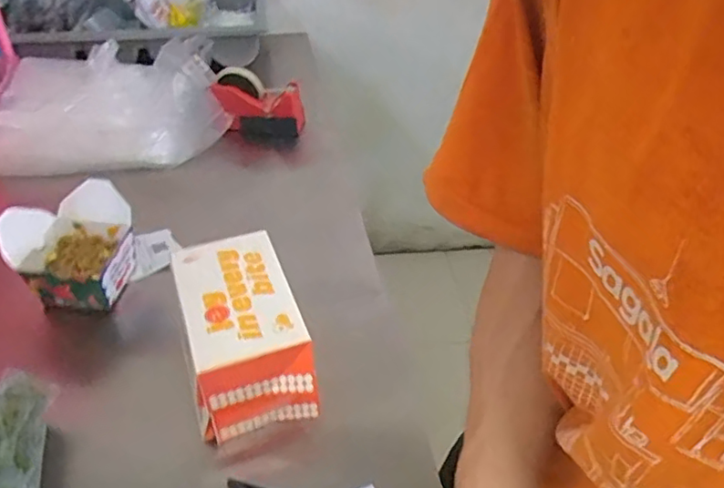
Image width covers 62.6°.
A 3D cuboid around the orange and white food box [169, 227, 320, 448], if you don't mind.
[{"bbox_3d":[-0.130,0.095,0.639,0.115,0.105,0.194,-12,43,-17],"label":"orange and white food box"}]

